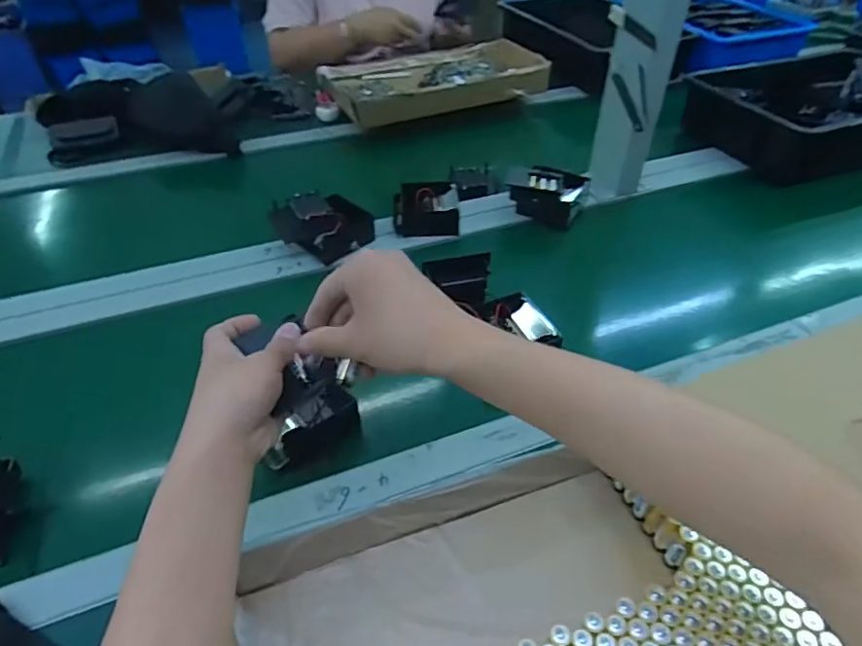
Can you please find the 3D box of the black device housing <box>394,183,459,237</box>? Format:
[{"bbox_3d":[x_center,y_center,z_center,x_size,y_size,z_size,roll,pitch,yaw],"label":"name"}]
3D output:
[{"bbox_3d":[-0.007,-0.164,0.789,0.099,0.043,0.089,4,44,3],"label":"black device housing"}]

